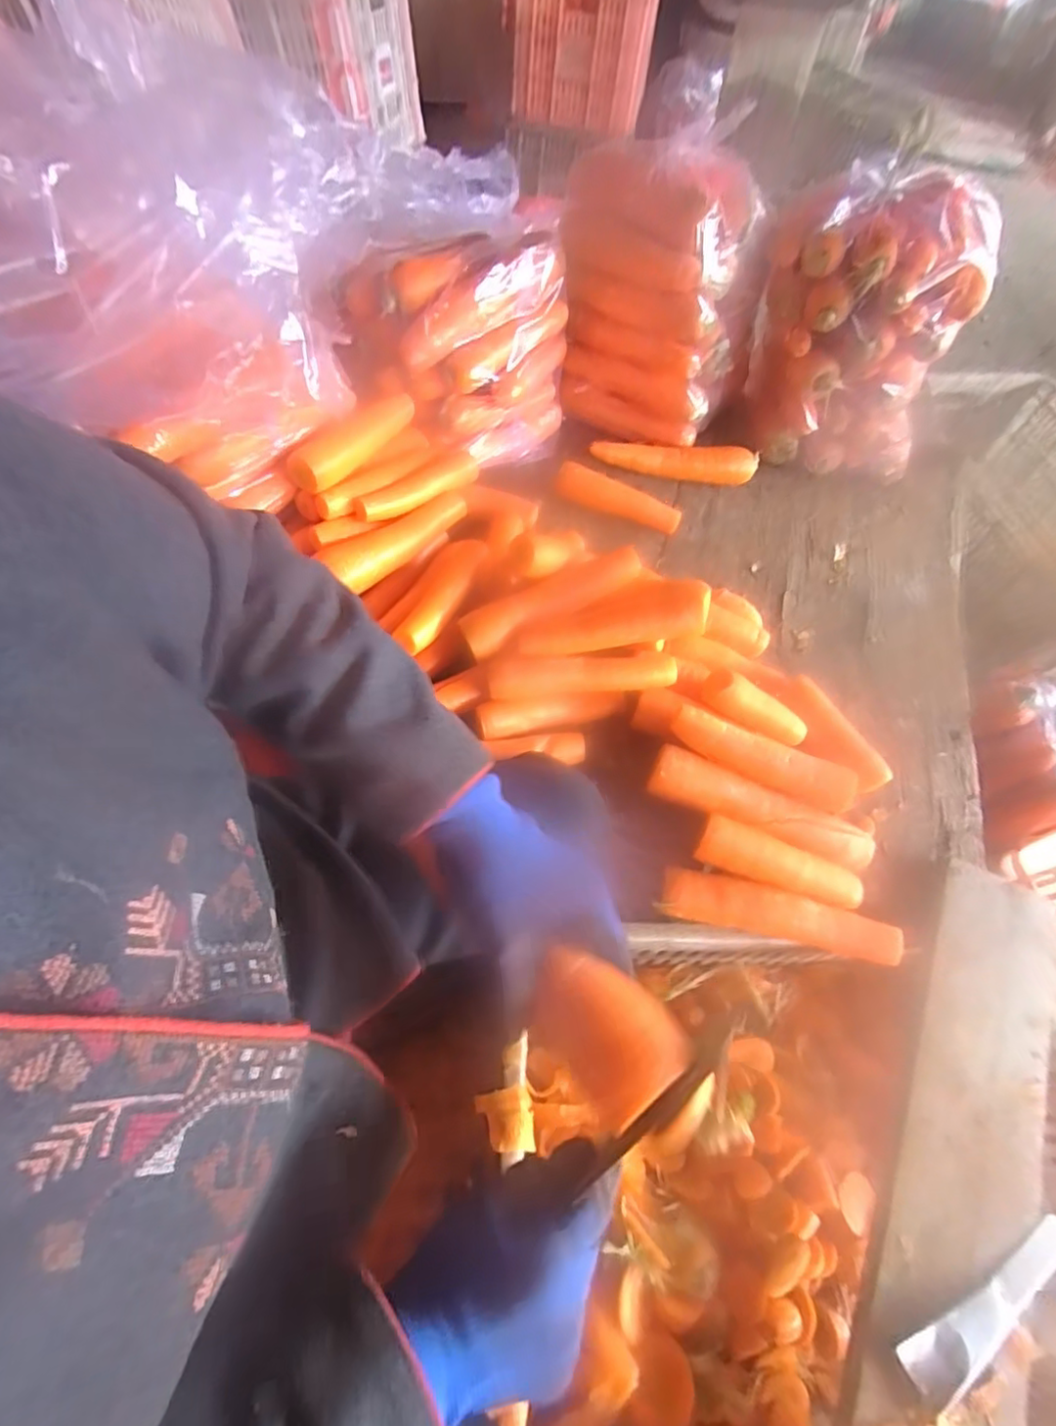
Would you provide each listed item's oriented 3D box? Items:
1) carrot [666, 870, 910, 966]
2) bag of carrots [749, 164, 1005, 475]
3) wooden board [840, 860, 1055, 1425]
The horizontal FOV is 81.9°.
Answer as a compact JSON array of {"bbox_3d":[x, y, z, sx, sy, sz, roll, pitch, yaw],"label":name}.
[{"bbox_3d":[0.224,0.181,0.541,0.200,0.034,0.038,15,58,5],"label":"carrot"},{"bbox_3d":[0.438,-0.501,0.824,0.273,0.309,0.190,30,60,14],"label":"bag of carrots"},{"bbox_3d":[0.308,0.355,0.439,0.107,0.021,0.549,27,60,12],"label":"wooden board"}]

